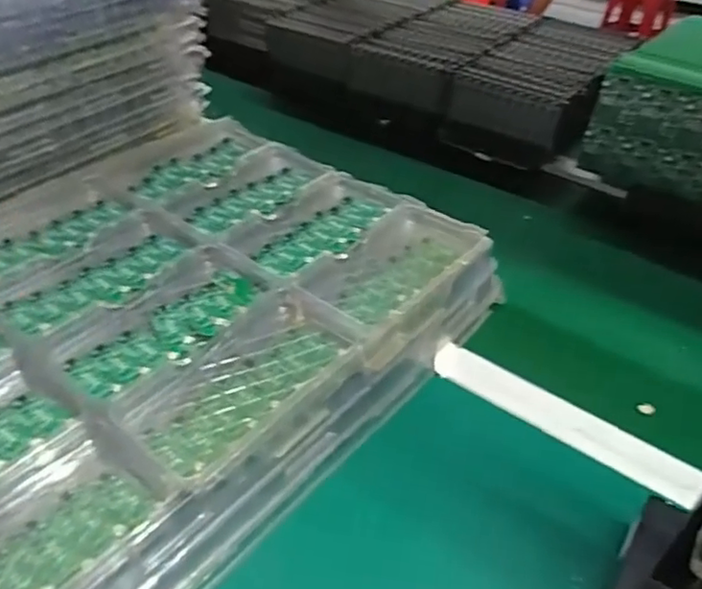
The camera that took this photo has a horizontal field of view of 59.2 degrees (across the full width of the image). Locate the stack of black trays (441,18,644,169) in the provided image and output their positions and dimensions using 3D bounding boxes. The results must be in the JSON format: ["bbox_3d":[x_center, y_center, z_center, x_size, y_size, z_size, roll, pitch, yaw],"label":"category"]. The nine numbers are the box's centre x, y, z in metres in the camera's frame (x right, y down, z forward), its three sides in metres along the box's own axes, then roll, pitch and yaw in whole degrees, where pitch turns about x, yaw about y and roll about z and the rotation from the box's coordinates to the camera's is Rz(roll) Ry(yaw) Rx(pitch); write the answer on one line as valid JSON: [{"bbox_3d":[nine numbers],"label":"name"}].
[{"bbox_3d":[0.286,-0.319,0.955,0.182,0.093,0.366,21,42,20],"label":"stack of black trays"}]

